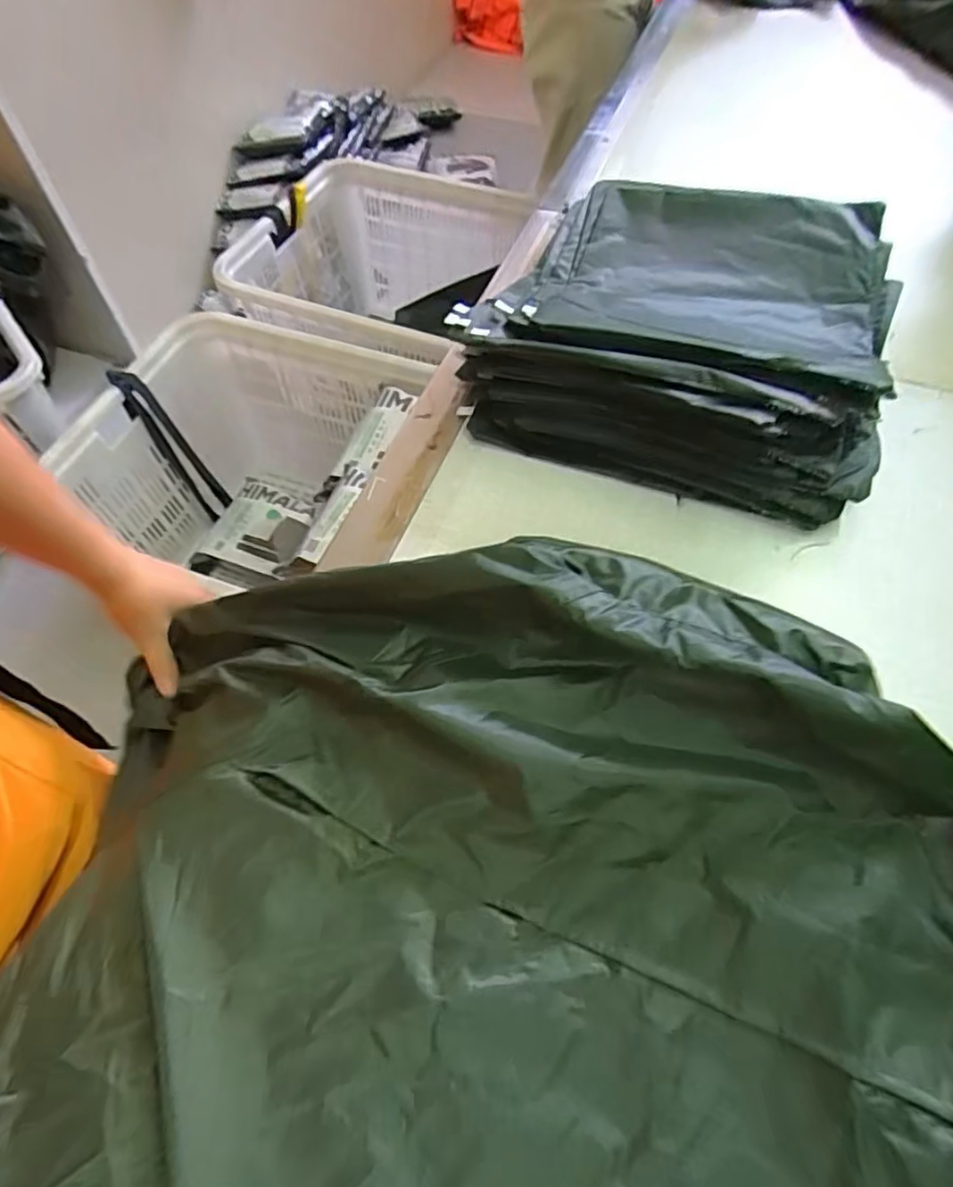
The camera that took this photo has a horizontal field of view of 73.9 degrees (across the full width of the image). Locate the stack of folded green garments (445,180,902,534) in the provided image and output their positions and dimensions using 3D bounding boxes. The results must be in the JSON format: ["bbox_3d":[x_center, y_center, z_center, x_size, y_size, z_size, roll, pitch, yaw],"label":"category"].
[{"bbox_3d":[0.190,-0.257,0.560,0.333,0.072,0.378,20,61,13],"label":"stack of folded green garments"}]

